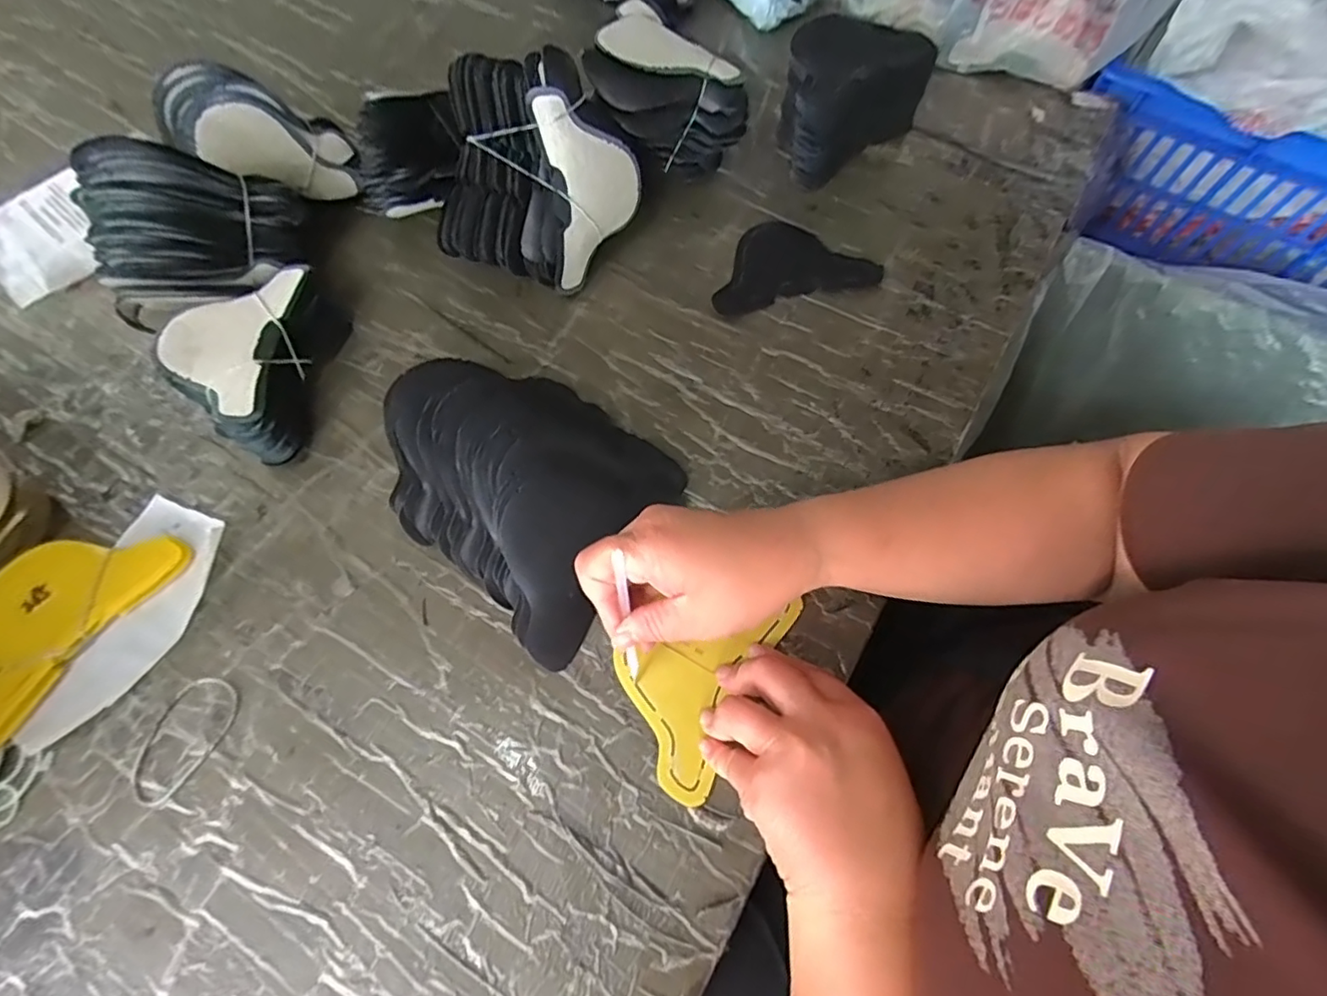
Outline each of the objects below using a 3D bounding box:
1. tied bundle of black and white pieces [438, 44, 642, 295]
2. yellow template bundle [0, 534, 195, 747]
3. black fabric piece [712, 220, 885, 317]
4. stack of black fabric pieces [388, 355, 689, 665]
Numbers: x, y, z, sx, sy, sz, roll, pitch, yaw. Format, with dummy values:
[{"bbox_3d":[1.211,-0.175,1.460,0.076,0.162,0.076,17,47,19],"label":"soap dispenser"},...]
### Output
[{"bbox_3d":[-0.103,-0.254,0.467,0.145,0.121,0.118,18,67,10],"label":"tied bundle of black and white pieces"},{"bbox_3d":[-0.386,0.070,0.375,0.086,0.012,0.141,31,69,13],"label":"yellow template bundle"},{"bbox_3d":[0.101,-0.203,0.497,0.136,0.006,0.094,-13,66,-6],"label":"black fabric piece"},{"bbox_3d":[-0.098,-0.019,0.398,0.203,0.053,0.153,36,70,15],"label":"stack of black fabric pieces"}]

